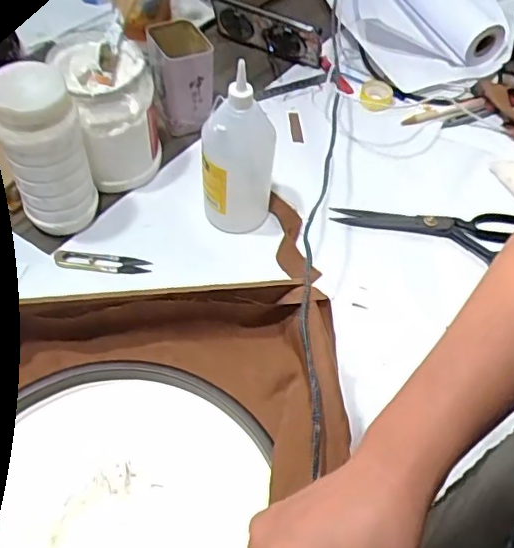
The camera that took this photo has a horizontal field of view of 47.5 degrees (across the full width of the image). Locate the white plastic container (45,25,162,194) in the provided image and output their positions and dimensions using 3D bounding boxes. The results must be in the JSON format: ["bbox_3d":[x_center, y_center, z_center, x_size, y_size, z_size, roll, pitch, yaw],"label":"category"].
[{"bbox_3d":[-0.178,-0.186,0.712,0.096,0.159,0.113,-20,59,-17],"label":"white plastic container"}]

